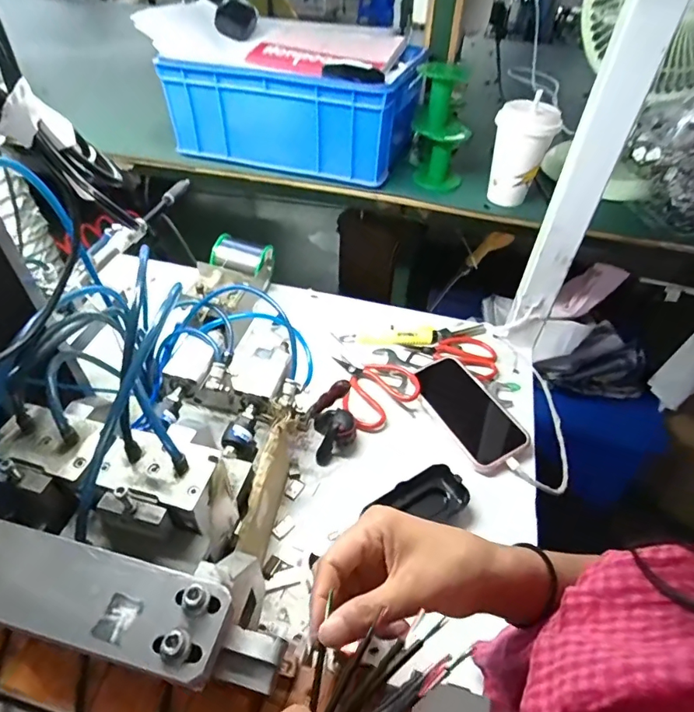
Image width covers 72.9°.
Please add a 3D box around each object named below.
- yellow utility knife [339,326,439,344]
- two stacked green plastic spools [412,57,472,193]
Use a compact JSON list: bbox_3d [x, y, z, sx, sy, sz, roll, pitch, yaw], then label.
[{"bbox_3d":[0.060,-0.029,0.643,0.134,0.011,0.028,-1,46,-4],"label":"yellow utility knife"},{"bbox_3d":[0.131,-0.315,0.645,0.073,0.142,0.068,2,45,-2],"label":"two stacked green plastic spools"}]

